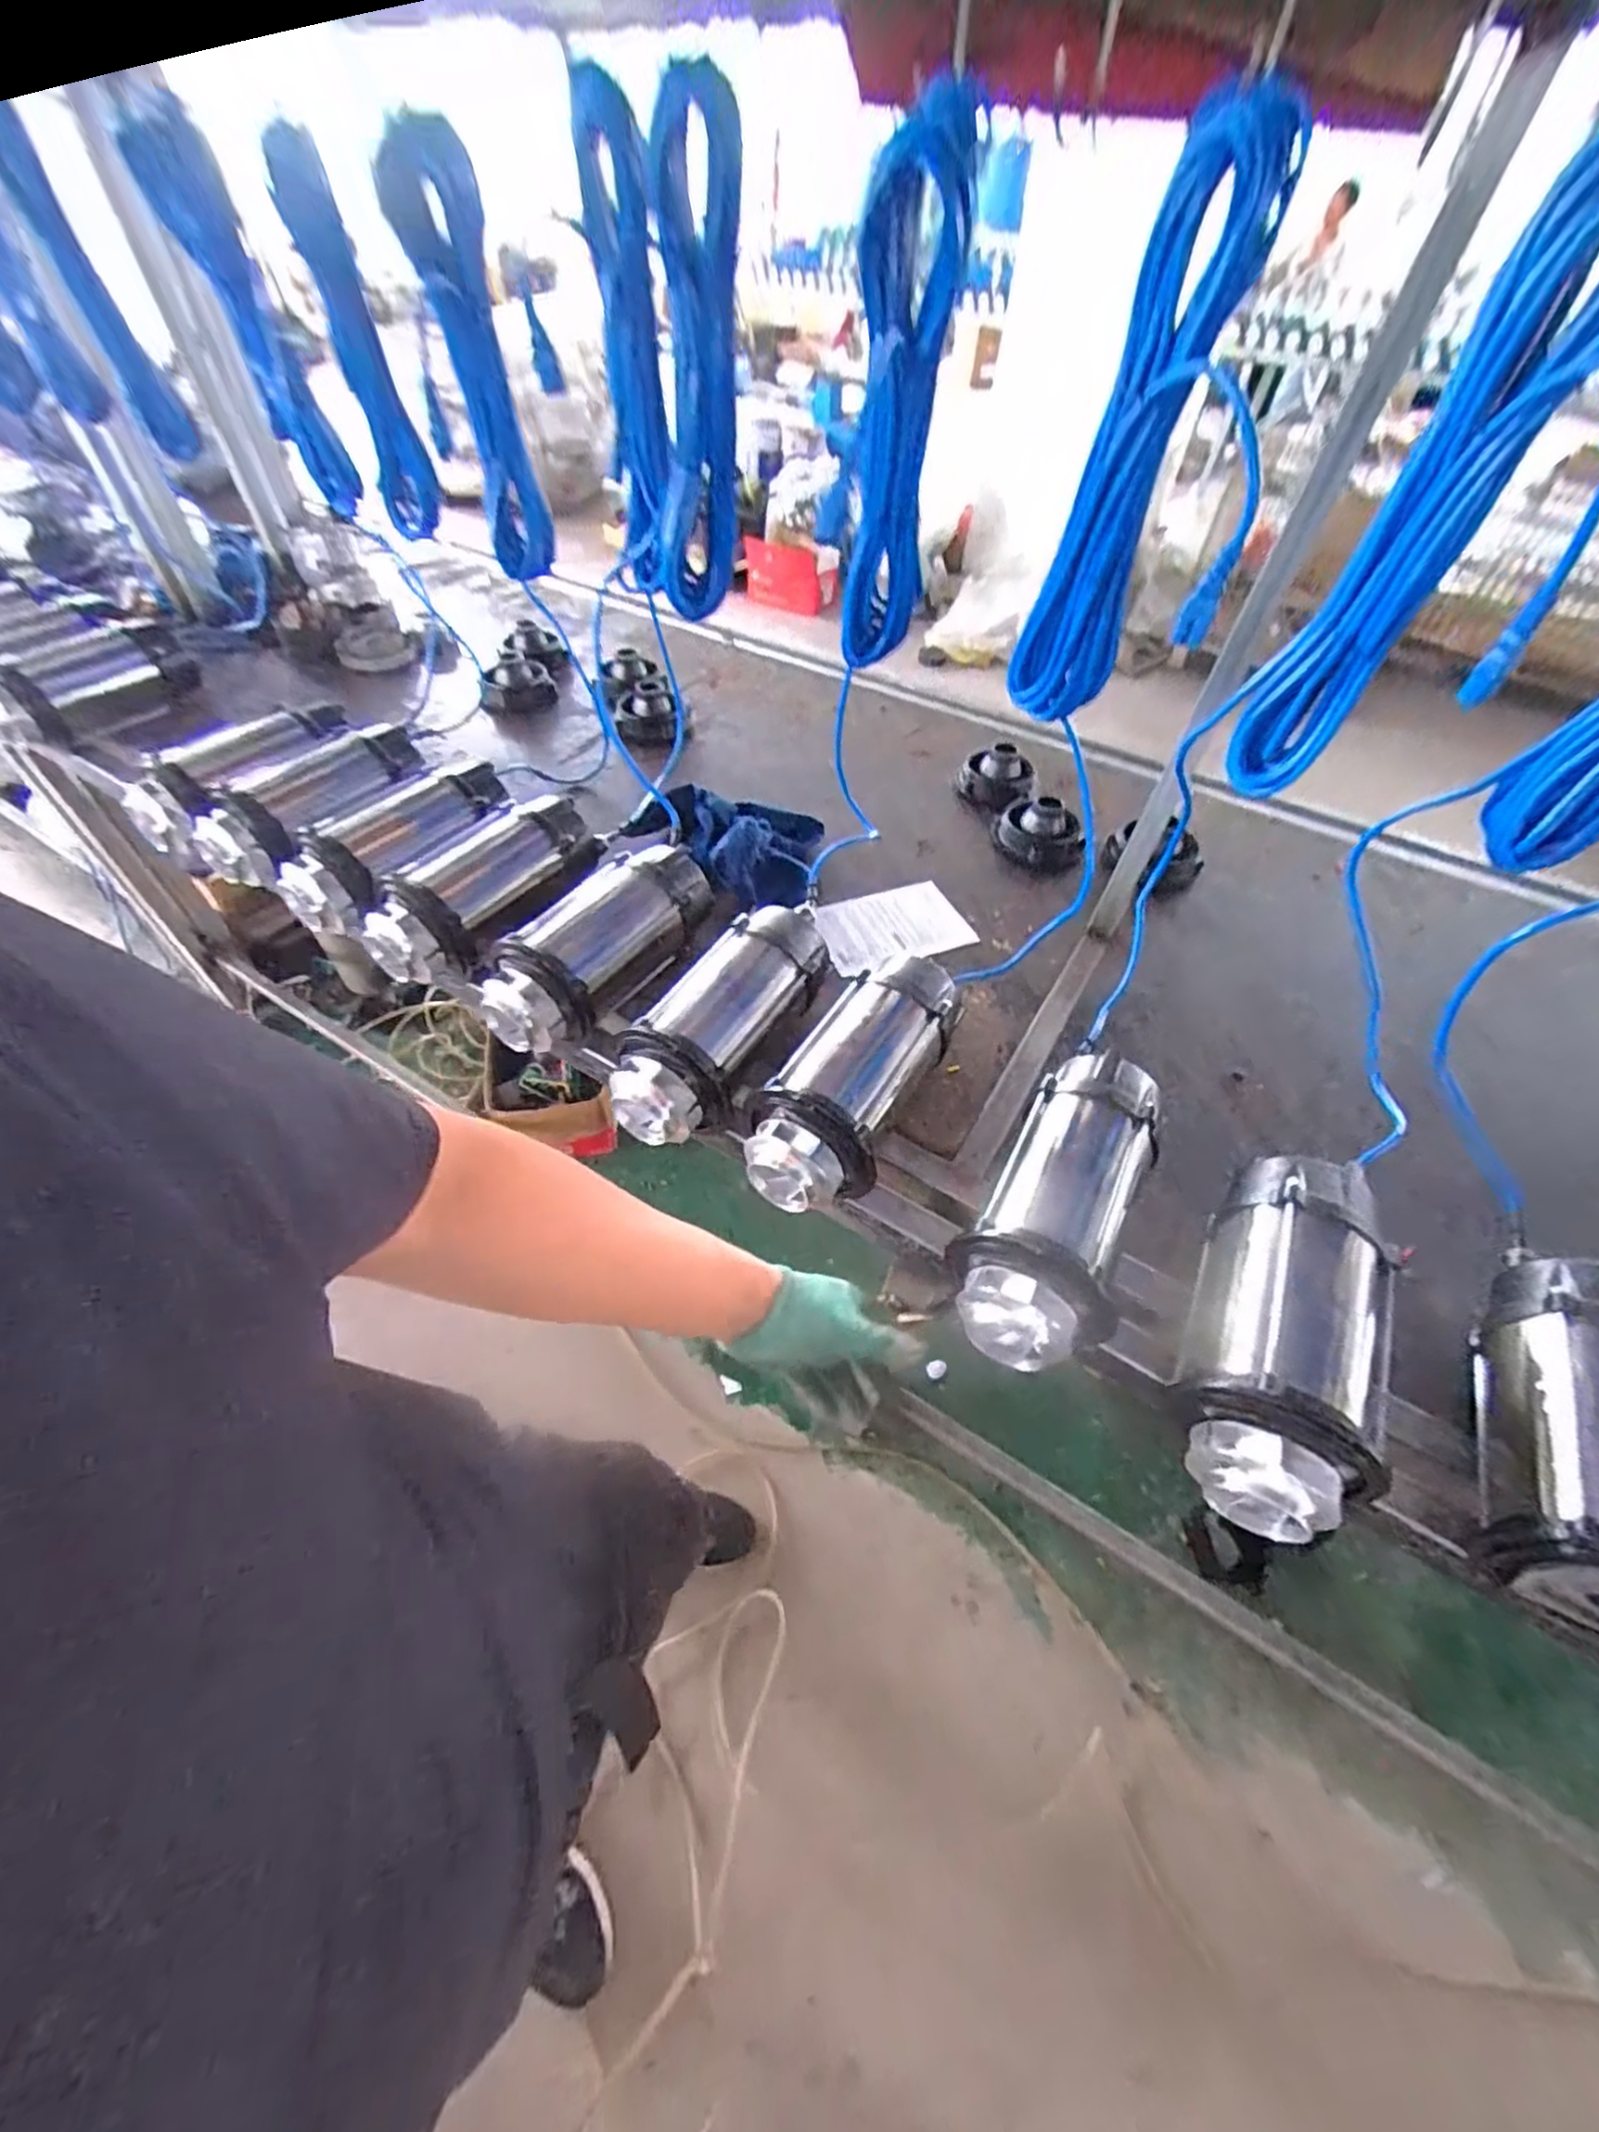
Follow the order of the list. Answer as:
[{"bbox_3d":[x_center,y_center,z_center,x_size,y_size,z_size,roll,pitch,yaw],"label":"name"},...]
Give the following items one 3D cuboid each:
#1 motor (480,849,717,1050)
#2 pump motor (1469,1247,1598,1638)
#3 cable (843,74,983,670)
[{"bbox_3d":[-0.227,-0.137,0.848,0.123,0.116,0.291,24,54,15],"label":"motor"},{"bbox_3d":[0.621,0.286,0.556,0.130,0.121,0.272,26,55,17],"label":"pump motor"},{"bbox_3d":[0.084,-0.536,0.621,0.069,0.358,0.119,10,52,4],"label":"cable"}]

